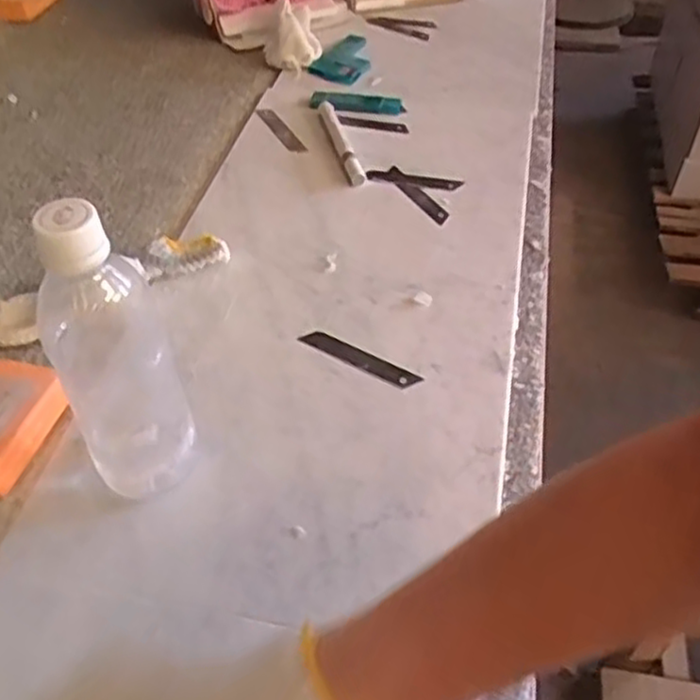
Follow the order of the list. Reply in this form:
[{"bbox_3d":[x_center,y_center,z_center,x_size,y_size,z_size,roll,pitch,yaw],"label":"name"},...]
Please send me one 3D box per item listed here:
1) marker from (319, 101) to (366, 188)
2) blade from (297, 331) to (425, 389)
[{"bbox_3d":[-0.009,-0.211,0.753,0.016,0.011,0.151,-11,48,-10],"label":"marker"},{"bbox_3d":[0.007,0.006,0.561,0.097,0.004,0.019,24,51,21],"label":"blade"}]

